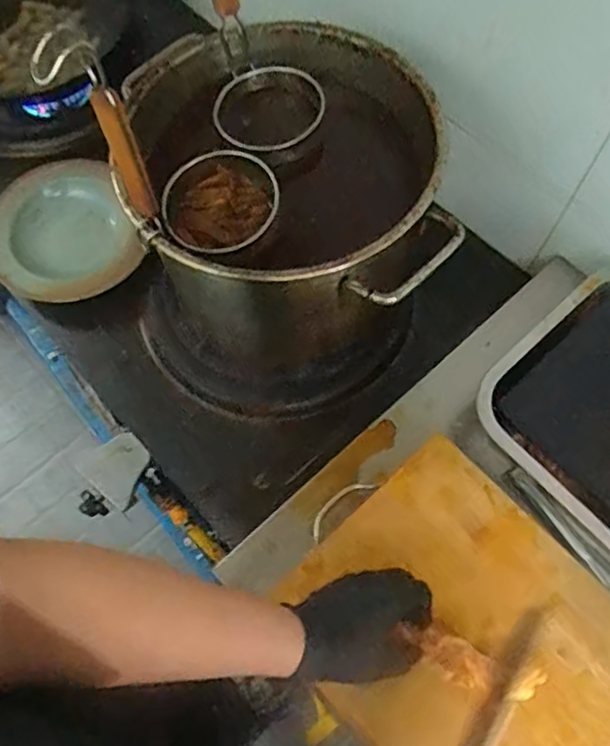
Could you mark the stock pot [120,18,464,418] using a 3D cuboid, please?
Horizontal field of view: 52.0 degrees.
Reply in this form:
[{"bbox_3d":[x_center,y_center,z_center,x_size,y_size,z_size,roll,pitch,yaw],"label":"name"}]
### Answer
[{"bbox_3d":[-0.035,-0.160,0.706,0.319,0.281,0.332,0,68,1],"label":"stock pot"}]

